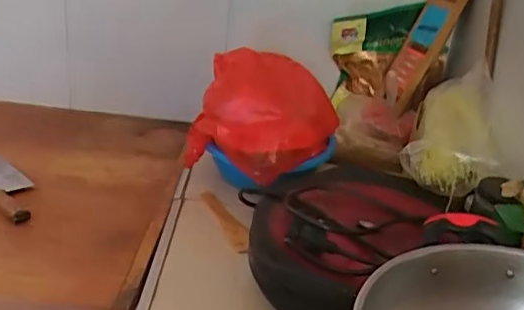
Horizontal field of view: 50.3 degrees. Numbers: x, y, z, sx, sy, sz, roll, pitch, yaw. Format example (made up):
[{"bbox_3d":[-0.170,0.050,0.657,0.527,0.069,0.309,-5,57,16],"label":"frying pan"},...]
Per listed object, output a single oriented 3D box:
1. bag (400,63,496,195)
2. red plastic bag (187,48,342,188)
[{"bbox_3d":[0.330,-0.051,0.939,0.124,0.080,0.263,16,52,22],"label":"bag"},{"bbox_3d":[-0.001,-0.074,1.018,0.194,0.182,0.198,21,28,31],"label":"red plastic bag"}]

